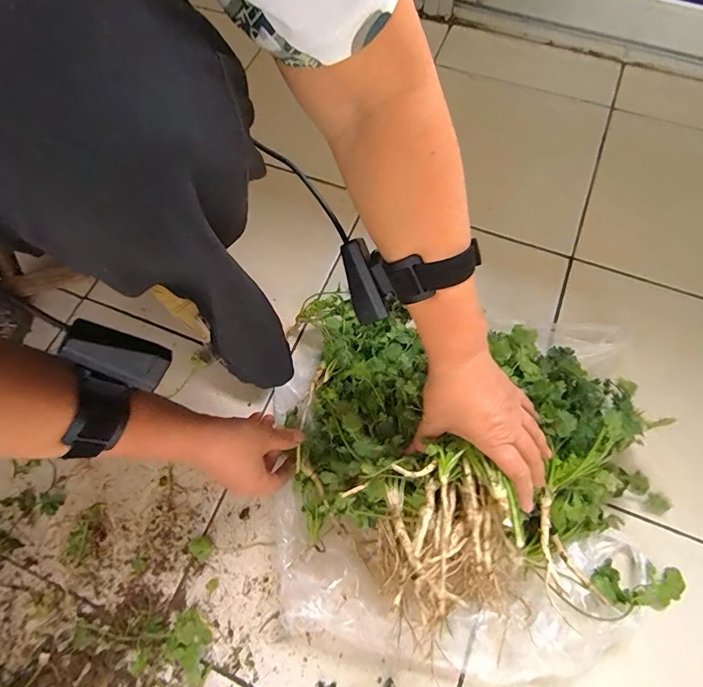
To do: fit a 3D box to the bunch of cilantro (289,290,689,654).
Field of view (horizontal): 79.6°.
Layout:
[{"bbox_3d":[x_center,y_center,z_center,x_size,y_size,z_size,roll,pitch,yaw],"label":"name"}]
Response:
[{"bbox_3d":[0.133,0.102,0.423,0.378,0.142,0.324,1,69,2],"label":"bunch of cilantro"}]

